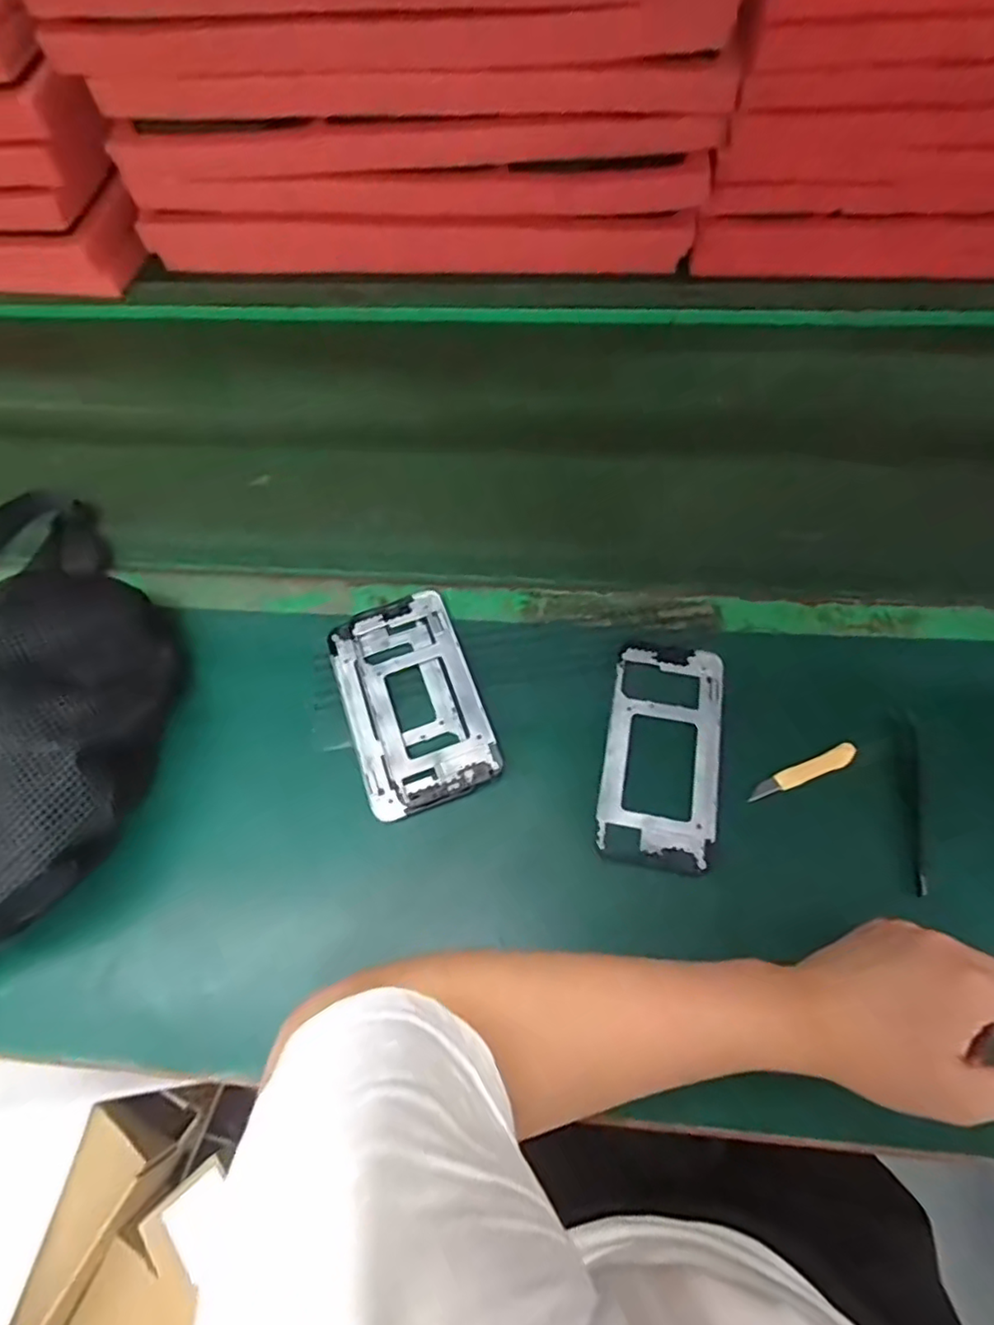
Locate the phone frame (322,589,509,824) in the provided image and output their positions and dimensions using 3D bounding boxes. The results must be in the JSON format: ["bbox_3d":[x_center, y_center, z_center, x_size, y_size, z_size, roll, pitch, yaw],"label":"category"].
[{"bbox_3d":[-0.063,0.026,0.447,0.094,0.013,0.159,-19,64,-6],"label":"phone frame"}]

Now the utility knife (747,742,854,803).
[{"bbox_3d":[0.204,0.073,0.406,0.080,0.004,0.013,-22,65,-7],"label":"utility knife"}]

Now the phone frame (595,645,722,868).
[{"bbox_3d":[0.113,0.058,0.419,0.076,0.004,0.159,9,65,8],"label":"phone frame"}]

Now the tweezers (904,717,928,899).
[{"bbox_3d":[0.270,0.089,0.397,0.008,0.005,0.118,11,65,9],"label":"tweezers"}]

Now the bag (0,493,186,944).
[{"bbox_3d":[-0.296,0.038,0.401,0.169,0.104,0.358,4,64,5],"label":"bag"}]

